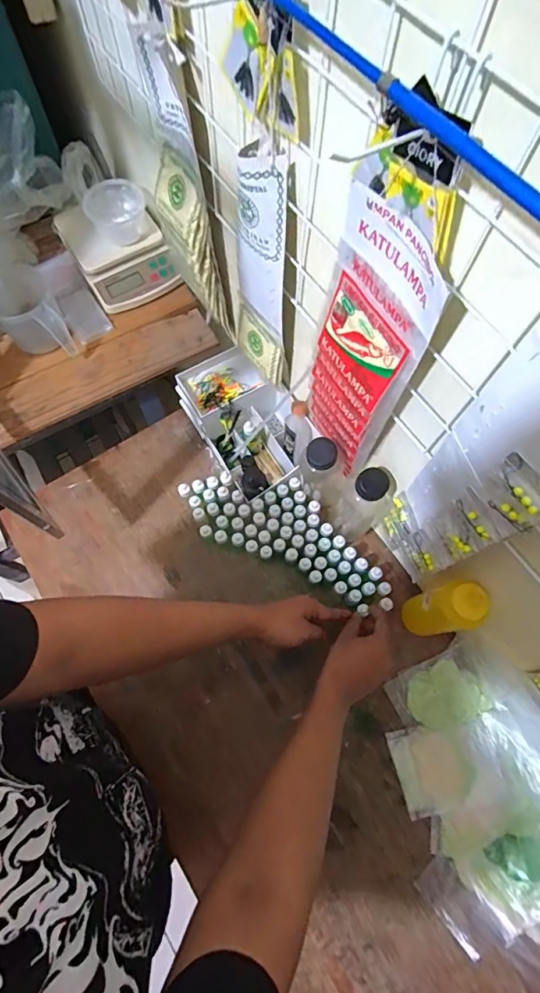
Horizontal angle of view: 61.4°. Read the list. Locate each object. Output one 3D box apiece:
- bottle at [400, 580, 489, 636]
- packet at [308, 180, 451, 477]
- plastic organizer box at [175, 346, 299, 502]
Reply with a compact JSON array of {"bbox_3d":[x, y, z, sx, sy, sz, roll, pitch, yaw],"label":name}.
[{"bbox_3d":[0.228,0.151,0.603,0.056,0.158,0.057,0,70,-1],"label":"bottle"},{"bbox_3d":[0.093,-0.130,0.477,0.033,0.335,0.111,-33,74,-12],"label":"packet"},{"bbox_3d":[-0.043,-0.116,0.756,0.131,0.097,0.227,-31,74,-11],"label":"plastic organizer box"}]

